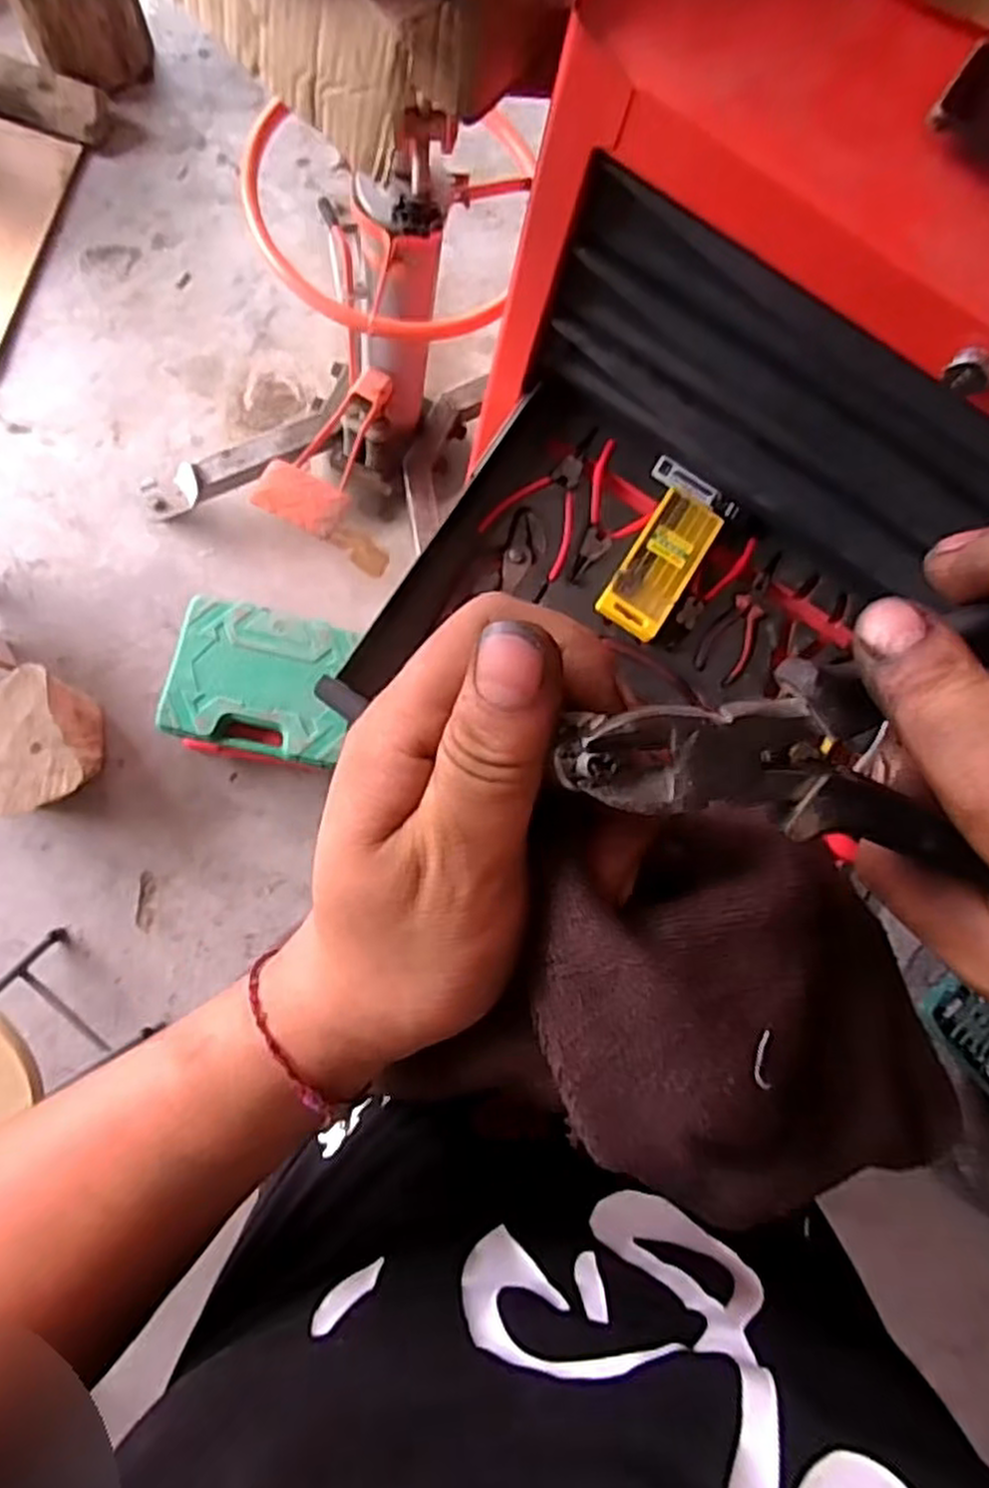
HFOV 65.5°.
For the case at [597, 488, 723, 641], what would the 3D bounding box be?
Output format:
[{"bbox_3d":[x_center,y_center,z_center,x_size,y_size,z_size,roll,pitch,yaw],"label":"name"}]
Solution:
[{"bbox_3d":[0.174,-0.188,0.791,0.071,0.012,0.166,33,79,-3],"label":"case"}]

